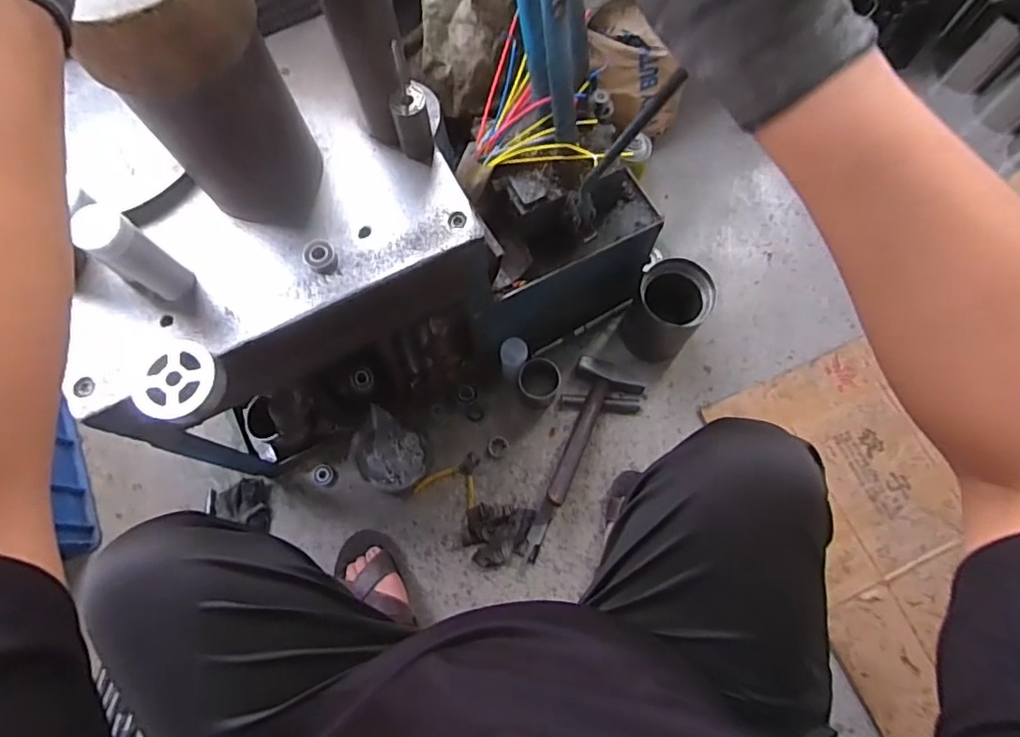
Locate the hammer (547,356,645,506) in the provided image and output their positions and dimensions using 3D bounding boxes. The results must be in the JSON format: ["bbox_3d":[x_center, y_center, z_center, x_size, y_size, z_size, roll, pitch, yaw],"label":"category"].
[{"bbox_3d":[0.133,0.108,0.947,0.122,0.051,0.282,23,59,8],"label":"hammer"}]

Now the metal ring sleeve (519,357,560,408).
[{"bbox_3d":[0.052,0.024,0.975,0.070,0.081,0.073,0,72,1],"label":"metal ring sleeve"}]

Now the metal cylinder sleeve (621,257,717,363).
[{"bbox_3d":[0.268,-0.097,0.972,0.122,0.173,0.121,0,72,1],"label":"metal cylinder sleeve"}]

